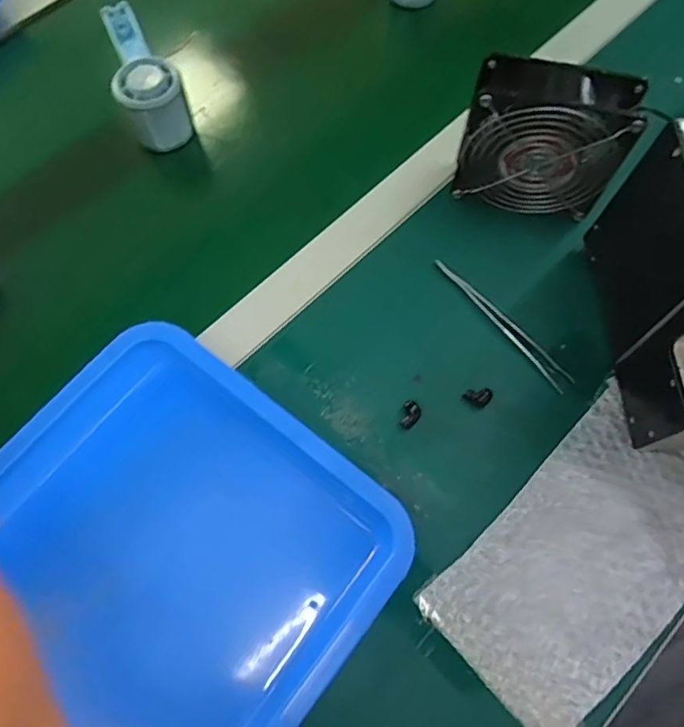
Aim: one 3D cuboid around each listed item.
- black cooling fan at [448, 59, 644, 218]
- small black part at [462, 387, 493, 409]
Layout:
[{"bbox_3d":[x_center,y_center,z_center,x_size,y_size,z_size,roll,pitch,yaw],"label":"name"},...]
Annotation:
[{"bbox_3d":[0.156,-0.172,0.454,0.119,0.114,0.046,11,69,5],"label":"black cooling fan"},{"bbox_3d":[0.104,0.023,0.441,0.019,0.007,0.017,30,72,12],"label":"small black part"}]

